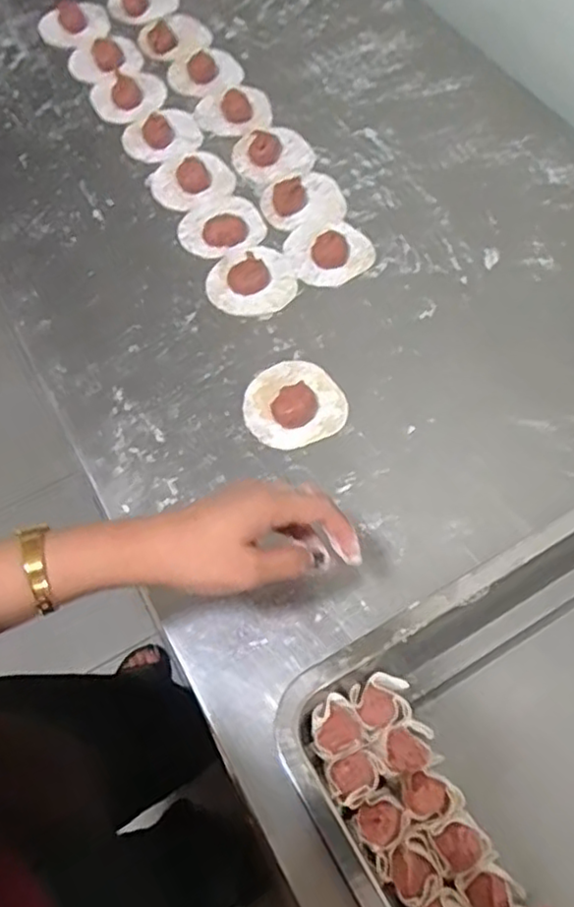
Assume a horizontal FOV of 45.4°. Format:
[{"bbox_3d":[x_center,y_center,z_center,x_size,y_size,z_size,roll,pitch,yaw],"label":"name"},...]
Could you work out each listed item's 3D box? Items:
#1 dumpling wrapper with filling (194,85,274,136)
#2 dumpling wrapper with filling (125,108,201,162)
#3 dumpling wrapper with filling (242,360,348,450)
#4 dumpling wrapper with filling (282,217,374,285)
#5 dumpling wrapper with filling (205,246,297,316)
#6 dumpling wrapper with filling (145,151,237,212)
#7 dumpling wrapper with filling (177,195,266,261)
[{"bbox_3d":[-0.058,-0.380,0.759,0.084,0.012,0.071,-22,66,-10],"label":"dumpling wrapper with filling"},{"bbox_3d":[-0.135,-0.345,0.737,0.082,0.016,0.064,-7,65,-3],"label":"dumpling wrapper with filling"},{"bbox_3d":[0.004,-0.045,0.573,0.083,0.016,0.079,0,65,1],"label":"dumpling wrapper with filling"},{"bbox_3d":[0.039,-0.198,0.660,0.081,0.011,0.077,0,65,1],"label":"dumpling wrapper with filling"},{"bbox_3d":[-0.034,-0.165,0.637,0.080,0.025,0.067,3,65,2],"label":"dumpling wrapper with filling"},{"bbox_3d":[-0.099,-0.283,0.708,0.081,0.017,0.073,-25,67,-10],"label":"dumpling wrapper with filling"},{"bbox_3d":[-0.066,-0.227,0.677,0.083,0.014,0.080,0,65,1],"label":"dumpling wrapper with filling"}]

